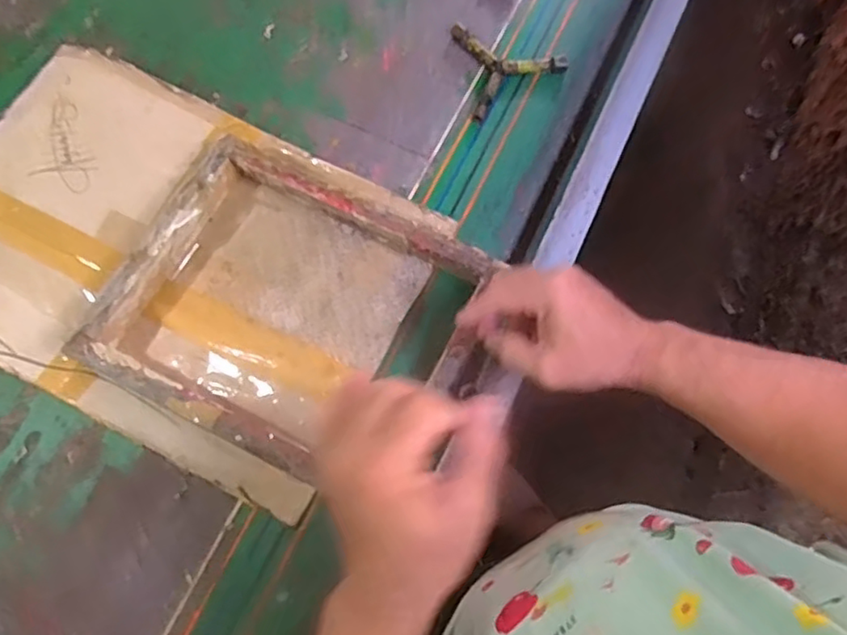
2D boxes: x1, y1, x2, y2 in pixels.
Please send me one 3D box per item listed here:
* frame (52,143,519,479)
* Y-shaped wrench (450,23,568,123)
[{"bbox_3d":[-0.108,-0.008,0.596,0.354,0.047,0.286,24,71,10],"label":"frame"},{"bbox_3d":[0.104,-0.295,0.717,0.117,0.017,0.130,-11,69,-3],"label":"Y-shaped wrench"}]

